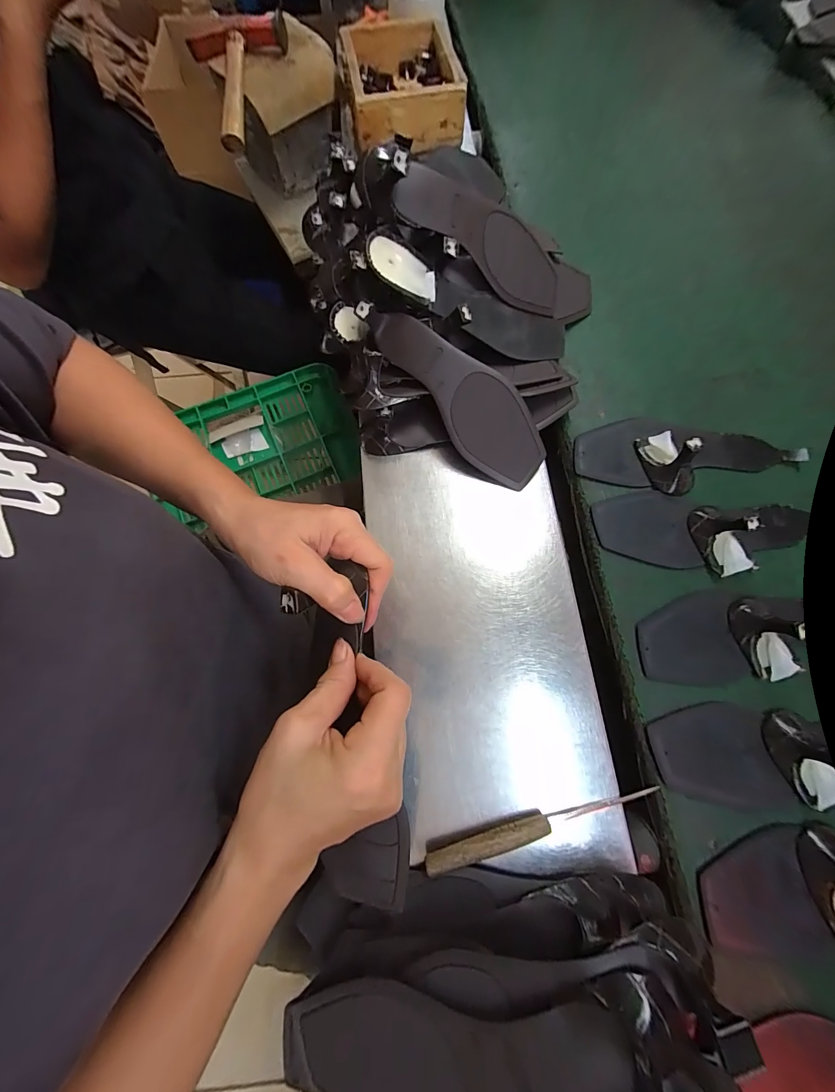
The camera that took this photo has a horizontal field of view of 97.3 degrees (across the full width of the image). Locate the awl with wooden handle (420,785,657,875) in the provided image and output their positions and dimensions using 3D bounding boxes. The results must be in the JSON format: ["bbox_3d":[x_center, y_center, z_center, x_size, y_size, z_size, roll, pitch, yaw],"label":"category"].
[{"bbox_3d":[0.101,0.220,0.292,0.193,0.022,0.016,-15,74,-3],"label":"awl with wooden handle"}]

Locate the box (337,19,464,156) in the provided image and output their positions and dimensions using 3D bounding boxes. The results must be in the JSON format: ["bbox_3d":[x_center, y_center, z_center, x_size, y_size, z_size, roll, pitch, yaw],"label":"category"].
[{"bbox_3d":[-0.025,-0.669,0.530,0.151,0.056,0.193,-10,74,-2],"label":"box"}]

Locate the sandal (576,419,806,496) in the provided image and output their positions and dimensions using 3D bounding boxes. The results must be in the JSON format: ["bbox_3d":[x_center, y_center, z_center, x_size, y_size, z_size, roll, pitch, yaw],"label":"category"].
[{"bbox_3d":[0.300,-0.102,0.390,0.245,0.044,0.092,11,74,4],"label":"sandal"}]

